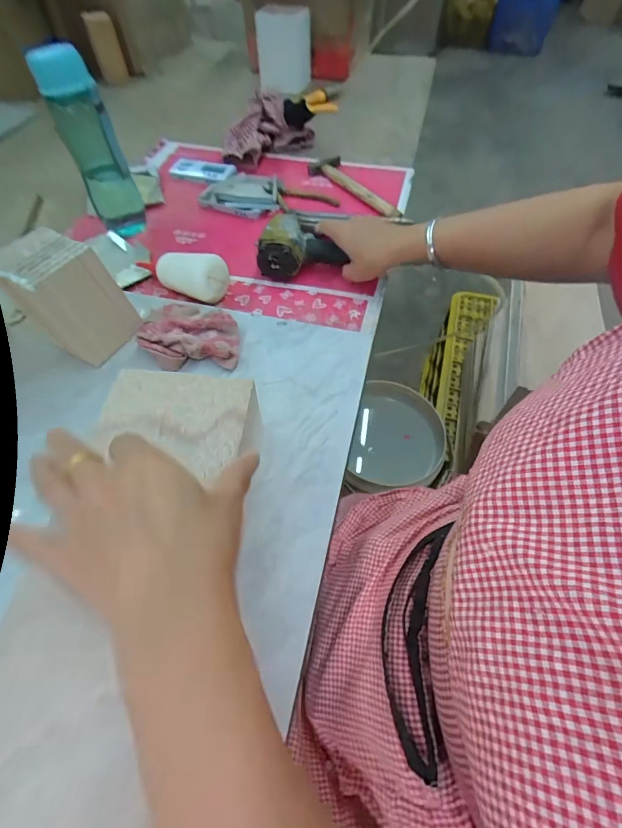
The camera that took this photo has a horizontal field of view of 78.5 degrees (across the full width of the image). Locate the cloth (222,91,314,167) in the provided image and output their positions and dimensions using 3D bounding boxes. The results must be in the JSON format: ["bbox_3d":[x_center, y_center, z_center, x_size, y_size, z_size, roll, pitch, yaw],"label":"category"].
[{"bbox_3d":[-0.115,-0.593,0.800,0.207,0.063,0.146,-37,64,-23],"label":"cloth"}]

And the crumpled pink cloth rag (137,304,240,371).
[{"bbox_3d":[-0.153,-0.103,0.488,0.126,0.041,0.106,0,57,3],"label":"crumpled pink cloth rag"}]

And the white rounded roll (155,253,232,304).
[{"bbox_3d":[-0.169,-0.202,0.549,0.103,0.059,0.055,25,59,15],"label":"white rounded roll"}]

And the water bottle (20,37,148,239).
[{"bbox_3d":[-0.320,-0.395,0.576,0.081,0.233,0.065,-27,60,-18],"label":"water bottle"}]

